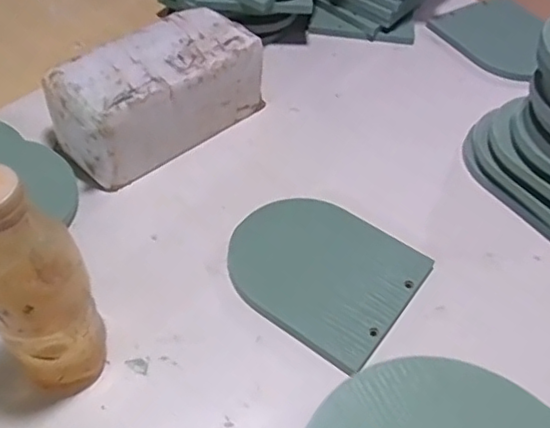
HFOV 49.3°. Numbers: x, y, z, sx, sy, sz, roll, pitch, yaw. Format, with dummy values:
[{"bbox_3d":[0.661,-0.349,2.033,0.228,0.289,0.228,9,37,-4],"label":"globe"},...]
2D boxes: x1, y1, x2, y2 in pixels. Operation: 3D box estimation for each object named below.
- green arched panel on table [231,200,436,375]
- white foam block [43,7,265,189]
[{"bbox_3d":[0.043,0.049,0.557,0.163,0.015,0.145,32,55,20],"label":"green arched panel on table"},{"bbox_3d":[-0.120,-0.125,0.638,0.220,0.098,0.098,-35,61,-29],"label":"white foam block"}]

